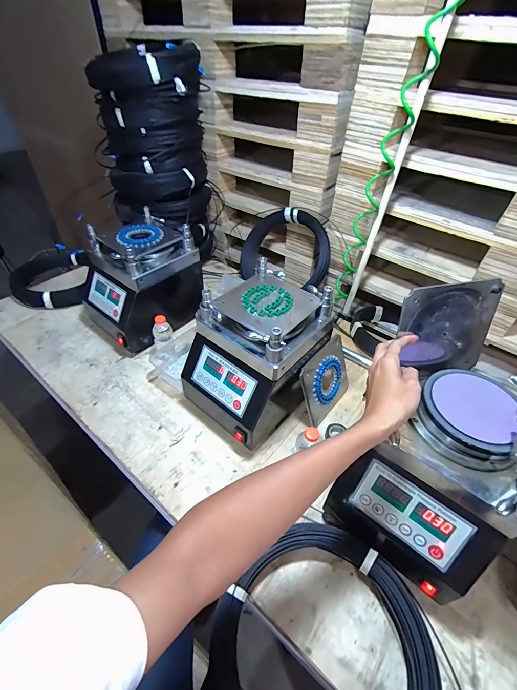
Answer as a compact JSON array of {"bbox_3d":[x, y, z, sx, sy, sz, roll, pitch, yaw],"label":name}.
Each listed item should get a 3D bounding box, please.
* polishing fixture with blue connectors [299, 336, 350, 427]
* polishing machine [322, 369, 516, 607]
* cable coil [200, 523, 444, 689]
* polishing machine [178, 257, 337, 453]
[{"bbox_3d":[0.168,0.080,0.757,0.022,0.169,0.184,13,38,42],"label":"polishing fixture with blue connectors"},{"bbox_3d":[0.289,0.206,0.516,0.201,0.240,0.247,34,53,29],"label":"polishing machine"},{"bbox_3d":[0.094,0.446,0.445,0.320,0.056,0.286,-28,51,-27],"label":"cable coil"},{"bbox_3d":[-0.010,0.028,0.710,0.215,0.285,0.291,34,53,29],"label":"polishing machine"}]

